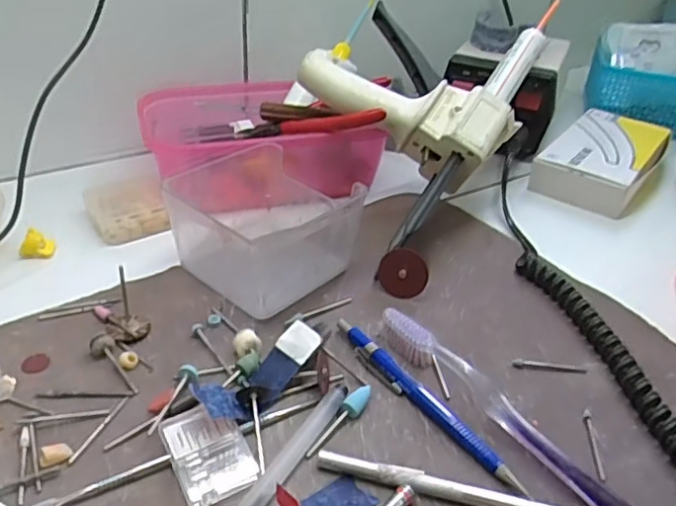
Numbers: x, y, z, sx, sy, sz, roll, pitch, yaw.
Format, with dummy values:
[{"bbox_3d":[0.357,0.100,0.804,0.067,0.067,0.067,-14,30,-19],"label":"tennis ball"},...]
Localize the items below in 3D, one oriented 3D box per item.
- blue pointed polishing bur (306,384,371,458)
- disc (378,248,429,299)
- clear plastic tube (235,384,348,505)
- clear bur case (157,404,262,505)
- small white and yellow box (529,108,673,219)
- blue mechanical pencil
[{"bbox_3d":[0.002,0.084,0.303,0.009,0.010,0.048,23,40,25],"label":"blue pointed polishing bur"},{"bbox_3d":[0.041,0.013,0.388,0.031,0.031,0.004,-22,-8,20],"label":"disc"},{"bbox_3d":[-0.031,0.102,0.274,0.012,0.008,0.124,22,39,23],"label":"clear plastic tube"},{"bbox_3d":[-0.060,0.092,0.283,0.034,0.010,0.047,-16,40,-26],"label":"clear bur case"},{"bbox_3d":[0.240,-0.087,0.548,0.084,0.034,0.143,25,40,27],"label":"small white and yellow box"},{"bbox_3d":[0.042,0.075,0.317,0.009,0.010,0.134,-22,43,-32],"label":"blue mechanical pencil"}]

